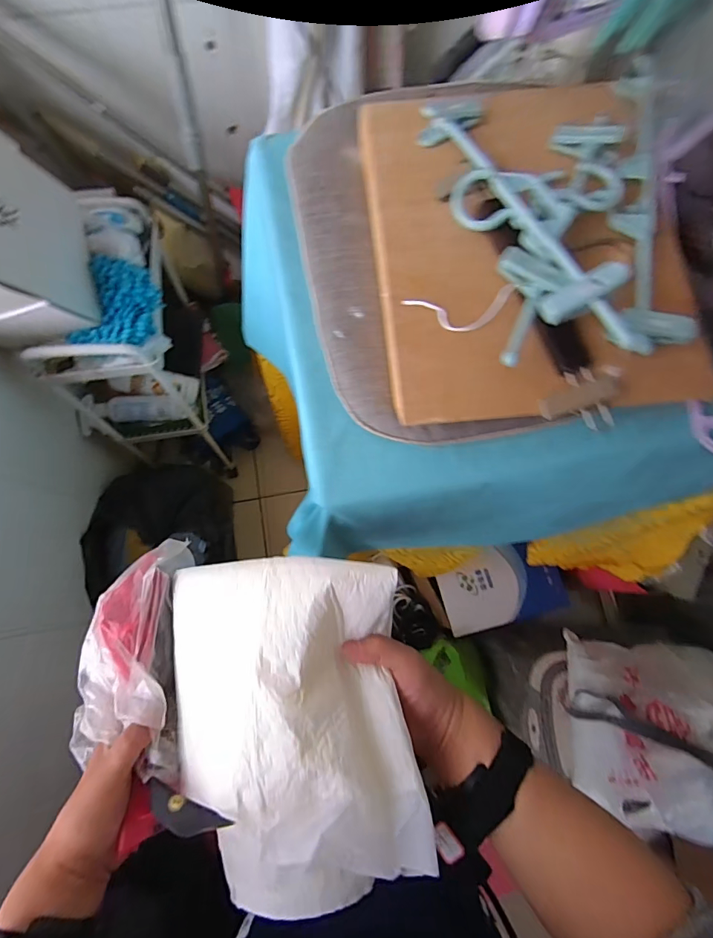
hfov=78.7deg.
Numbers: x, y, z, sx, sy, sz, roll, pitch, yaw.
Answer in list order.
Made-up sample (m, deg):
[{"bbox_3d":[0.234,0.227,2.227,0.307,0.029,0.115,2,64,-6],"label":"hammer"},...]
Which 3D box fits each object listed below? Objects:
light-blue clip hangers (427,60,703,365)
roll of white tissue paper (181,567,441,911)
[{"bbox_3d":[0.209,-0.247,0.415,0.233,0.060,0.309,-8,76,-4],"label":"light-blue clip hangers"},{"bbox_3d":[-0.051,0.182,0.330,0.181,0.069,0.224,-6,76,-3],"label":"roll of white tissue paper"}]

